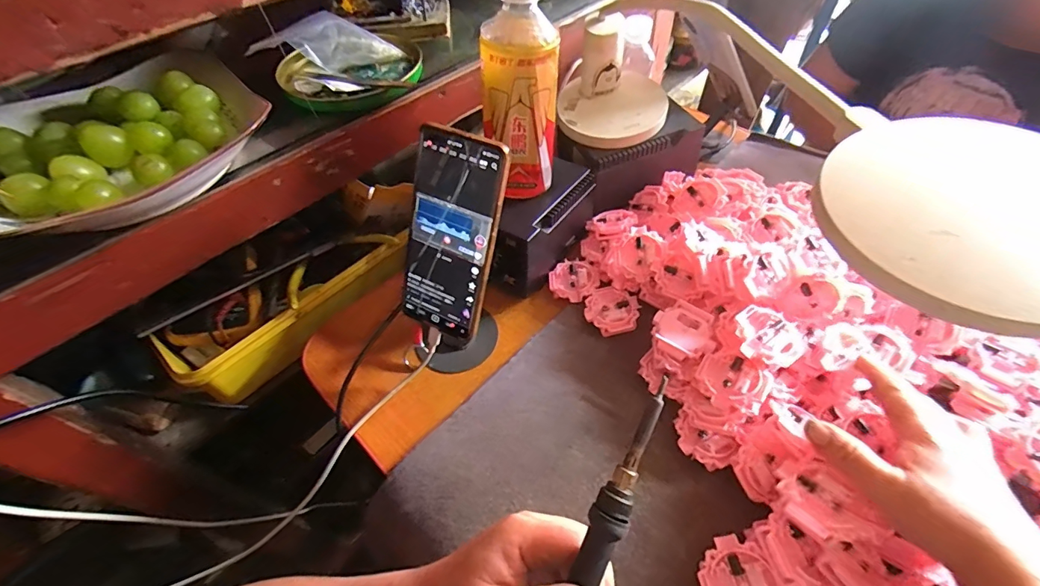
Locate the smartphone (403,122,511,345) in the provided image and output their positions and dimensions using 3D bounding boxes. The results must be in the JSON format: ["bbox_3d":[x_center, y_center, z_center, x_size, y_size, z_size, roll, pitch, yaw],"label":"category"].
[{"bbox_3d":[-0.056,-0.042,0.353,0.072,0.166,0.010,24,27,20],"label":"smartphone"}]

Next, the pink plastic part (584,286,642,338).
[{"bbox_3d":[0.092,0.019,0.442,0.052,0.013,0.050,-1,52,2],"label":"pink plastic part"}]

